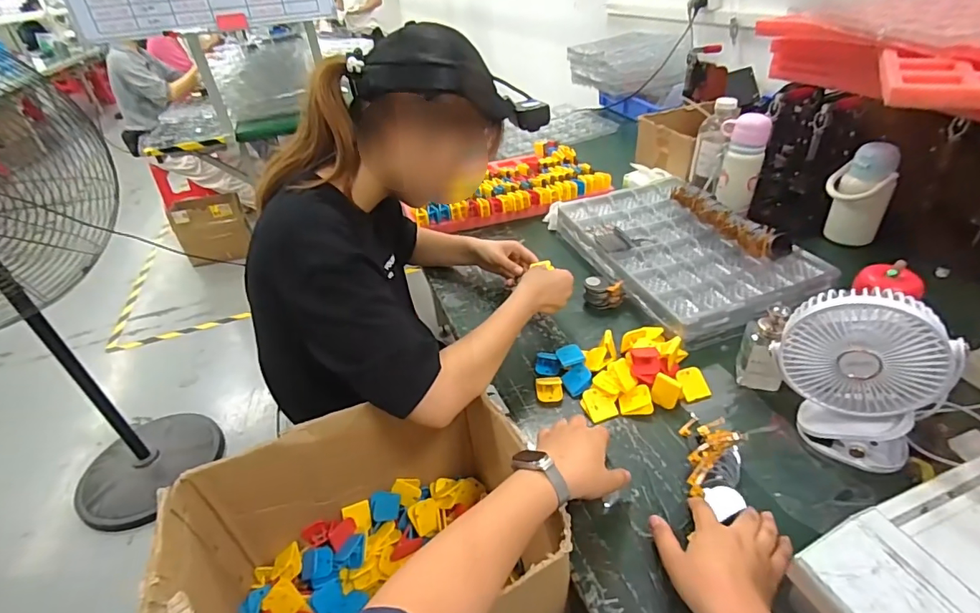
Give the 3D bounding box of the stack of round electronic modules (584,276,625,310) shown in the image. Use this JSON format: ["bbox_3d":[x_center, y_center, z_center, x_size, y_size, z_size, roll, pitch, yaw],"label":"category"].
[{"bbox_3d":[0.198,-0.023,0.837,0.066,0.041,0.044,-7,36,-2],"label":"stack of round electronic modules"}]

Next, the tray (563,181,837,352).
[{"bbox_3d":[0.340,-0.111,0.907,0.311,0.054,0.487,-18,38,-16],"label":"tray"}]

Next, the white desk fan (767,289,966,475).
[{"bbox_3d":[0.410,0.075,0.541,0.081,0.192,0.152,-33,44,-32],"label":"white desk fan"}]

